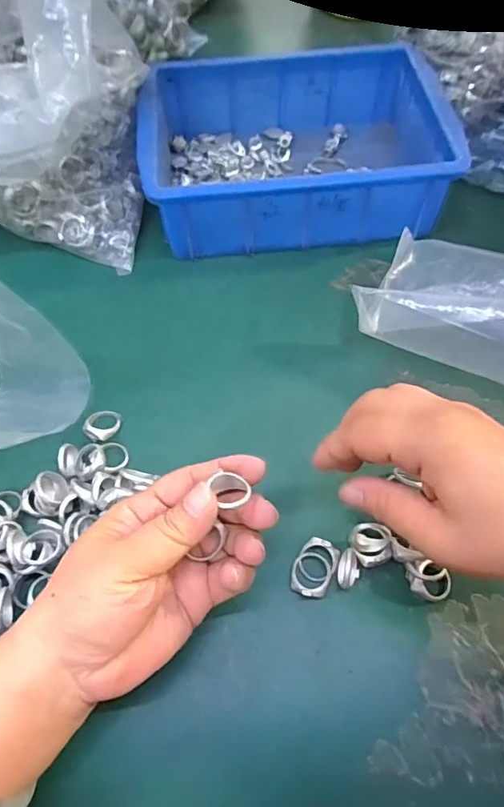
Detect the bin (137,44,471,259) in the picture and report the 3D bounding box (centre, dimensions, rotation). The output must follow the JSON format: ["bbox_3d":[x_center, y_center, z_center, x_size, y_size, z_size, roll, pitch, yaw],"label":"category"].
[{"bbox_3d":[0.035,-0.218,0.431,0.235,0.074,0.169,-4,61,-1],"label":"bin"}]

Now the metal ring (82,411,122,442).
[{"bbox_3d":[-0.102,0.016,0.340,0.022,0.009,0.022,-1,61,1],"label":"metal ring"}]

